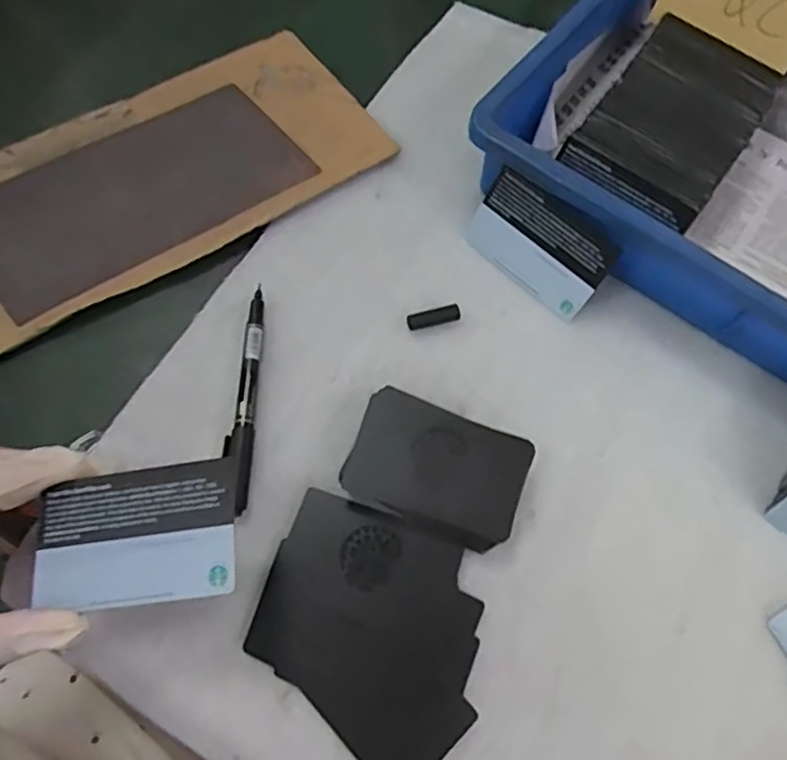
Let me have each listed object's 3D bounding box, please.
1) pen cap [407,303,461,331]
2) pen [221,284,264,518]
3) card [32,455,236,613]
[{"bbox_3d":[0.023,-0.037,0.380,0.031,0.009,0.010,-10,68,-7],"label":"pen cap"},{"bbox_3d":[-0.080,0.008,0.354,0.013,0.011,0.126,1,67,-2],"label":"pen"},{"bbox_3d":[-0.105,0.063,0.266,0.084,0.004,0.053,-9,69,7],"label":"card"}]

